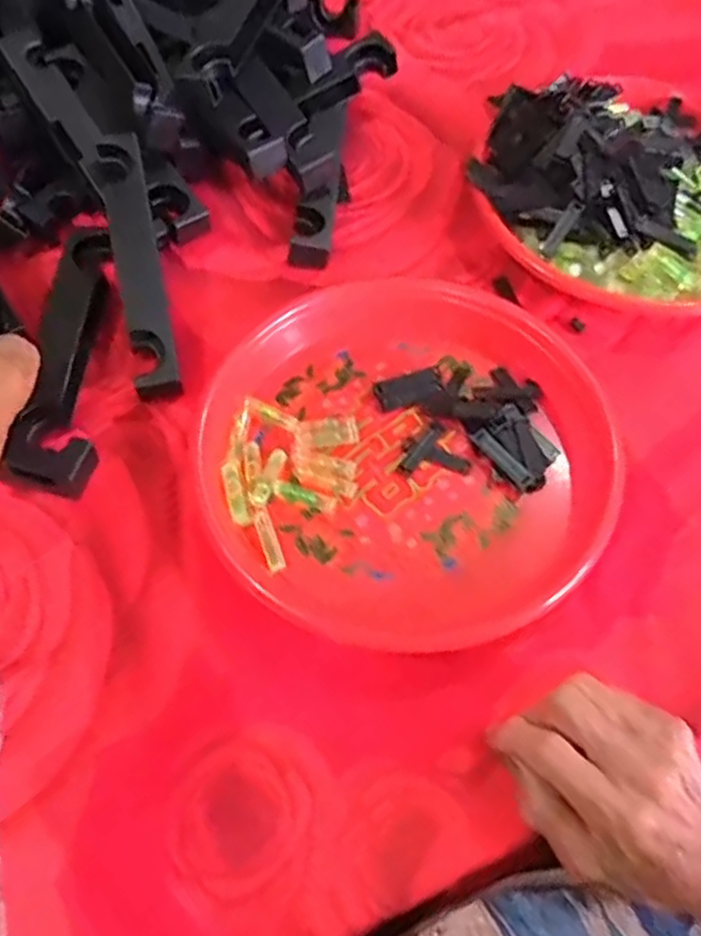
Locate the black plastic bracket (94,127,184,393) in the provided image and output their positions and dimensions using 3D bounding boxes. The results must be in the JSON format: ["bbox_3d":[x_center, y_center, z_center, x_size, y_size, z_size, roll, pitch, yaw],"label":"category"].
[{"bbox_3d":[-0.146,-0.142,0.498,0.032,0.019,0.196,-12,77,-7],"label":"black plastic bracket"}]

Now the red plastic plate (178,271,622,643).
[{"bbox_3d":[0.029,-0.015,0.451,0.239,0.026,0.252,-39,69,-19],"label":"red plastic plate"}]

